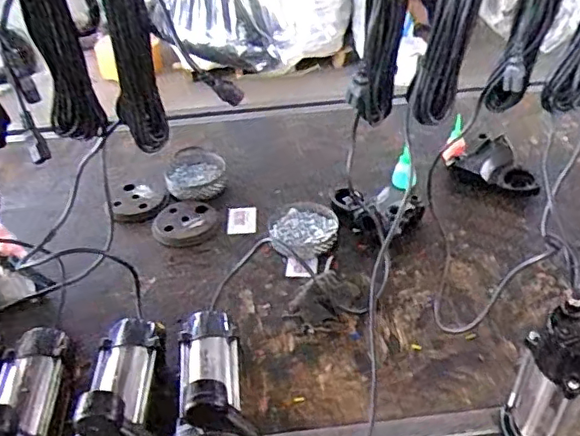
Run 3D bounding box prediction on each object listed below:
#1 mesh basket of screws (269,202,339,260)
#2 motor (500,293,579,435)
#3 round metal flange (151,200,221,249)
[{"bbox_3d":[0.025,0.021,1.133,0.129,0.032,0.123,-2,38,2],"label":"mesh basket of screws"},{"bbox_3d":[0.333,0.210,0.724,0.087,0.232,0.102,-27,44,-26],"label":"motor"},{"bbox_3d":[-0.212,0.010,1.200,0.132,0.017,0.133,-2,38,2],"label":"round metal flange"}]

